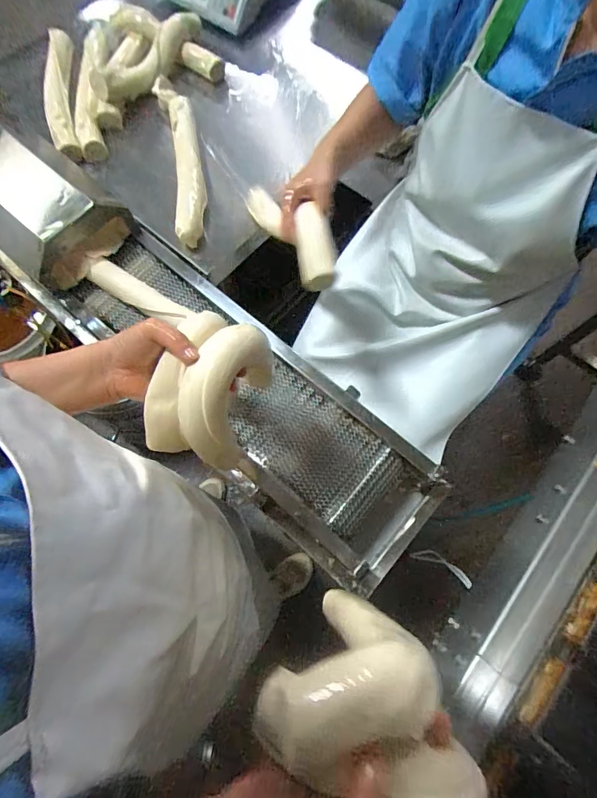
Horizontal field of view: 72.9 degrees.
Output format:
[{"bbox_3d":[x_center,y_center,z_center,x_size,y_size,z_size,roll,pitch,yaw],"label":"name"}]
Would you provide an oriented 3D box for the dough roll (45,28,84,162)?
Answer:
[{"bbox_3d":[-0.510,-0.662,0.861,0.060,0.055,0.353,-11,73,-5],"label":"dough roll"}]

